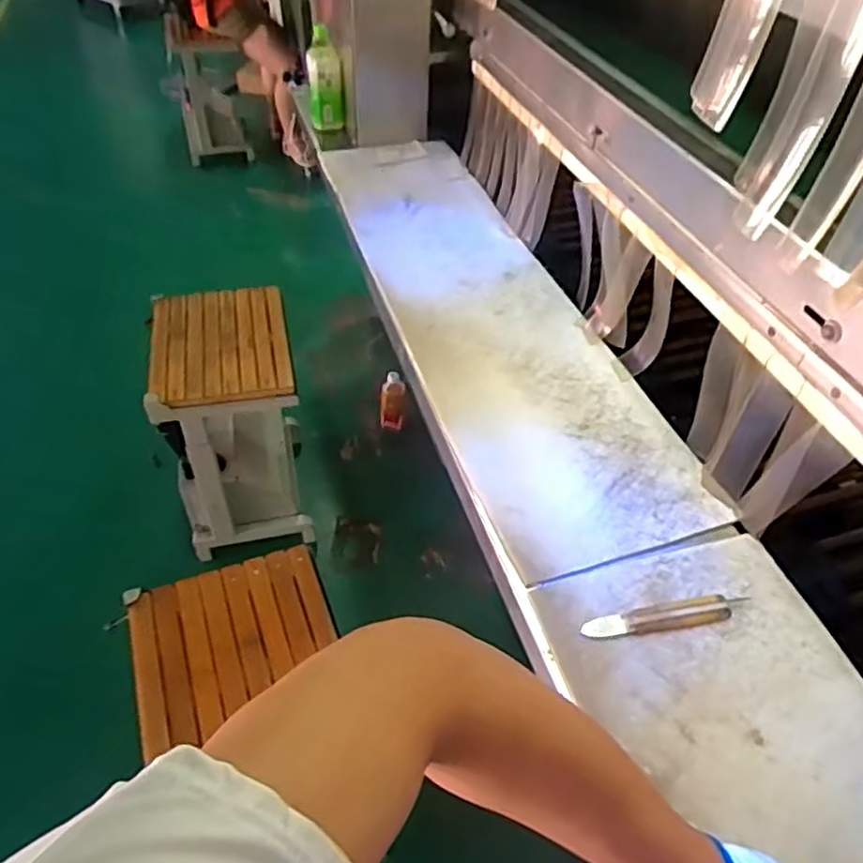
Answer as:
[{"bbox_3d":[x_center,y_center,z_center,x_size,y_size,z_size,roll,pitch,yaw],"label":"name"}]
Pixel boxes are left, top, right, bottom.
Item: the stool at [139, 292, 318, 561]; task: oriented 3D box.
[{"bbox_3d":[-0.448,-0.025,1.597,0.288,0.495,0.381,-6,46,-7],"label":"stool"}]

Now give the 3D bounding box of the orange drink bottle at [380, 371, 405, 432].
[{"bbox_3d":[-0.113,-0.085,1.964,0.061,0.171,0.069,7,46,6],"label":"orange drink bottle"}]

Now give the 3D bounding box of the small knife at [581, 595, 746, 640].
[{"bbox_3d":[0.256,0.201,0.736,0.184,0.012,0.029,-8,47,-9],"label":"small knife"}]

